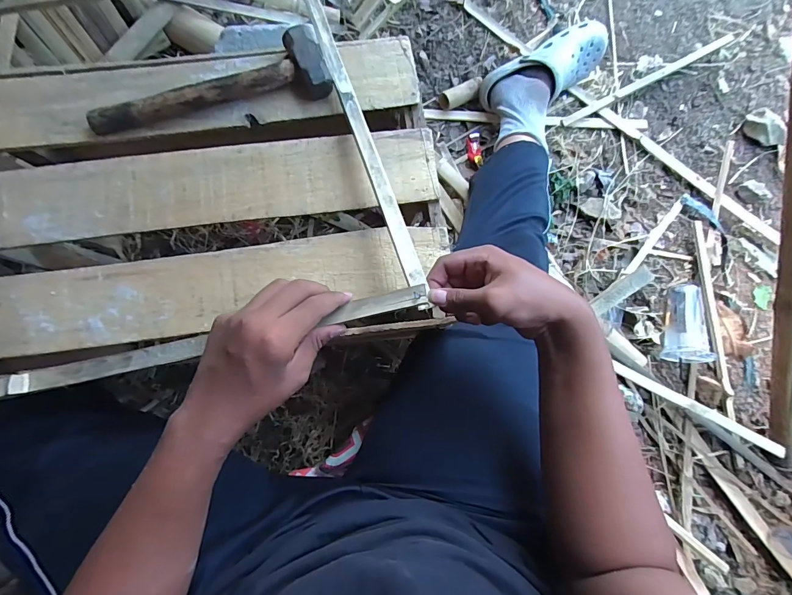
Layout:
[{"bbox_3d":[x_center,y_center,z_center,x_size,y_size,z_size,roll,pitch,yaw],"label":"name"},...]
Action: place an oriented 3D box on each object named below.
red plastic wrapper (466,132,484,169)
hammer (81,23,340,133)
[{"bbox_3d":[0.173,-0.326,0.869,0.032,0.016,0.080,-4,83,-5],"label":"red plastic wrapper"},{"bbox_3d":[-0.212,-0.238,0.455,0.270,0.031,0.075,-20,85,-7],"label":"hammer"}]

